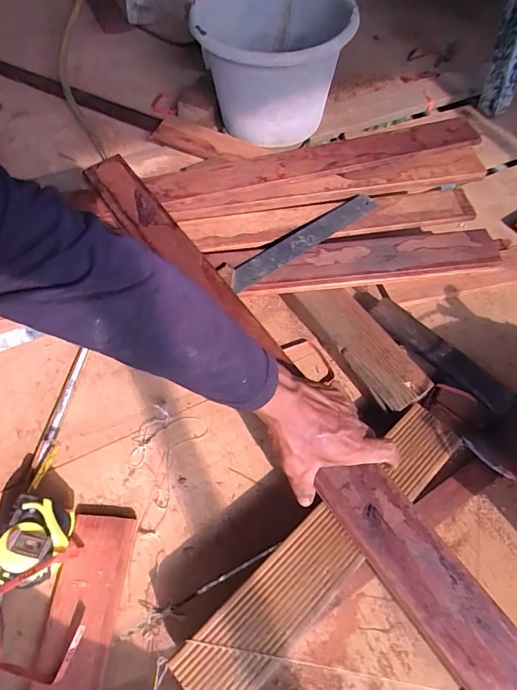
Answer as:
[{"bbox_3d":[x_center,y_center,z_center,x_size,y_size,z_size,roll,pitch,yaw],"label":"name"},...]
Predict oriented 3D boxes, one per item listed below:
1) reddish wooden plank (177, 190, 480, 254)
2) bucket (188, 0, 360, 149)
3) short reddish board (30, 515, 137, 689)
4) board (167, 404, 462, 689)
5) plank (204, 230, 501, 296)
[{"bbox_3d":[0.114,-0.197,0.656,0.460,0.016,0.080,-8,56,-4],"label":"reddish wooden plank"},{"bbox_3d":[0.019,-0.529,0.772,0.275,0.198,0.290,2,58,-3],"label":"bucket"},{"bbox_3d":[-0.173,0.271,0.406,0.065,0.019,0.188,4,58,-1],"label":"short reddish board"},{"bbox_3d":[0.083,0.193,0.421,0.372,0.020,0.066,-37,67,-23],"label":"board"},{"bbox_3d":[0.140,-0.130,0.591,0.405,0.024,0.082,-5,59,-7],"label":"plank"}]

